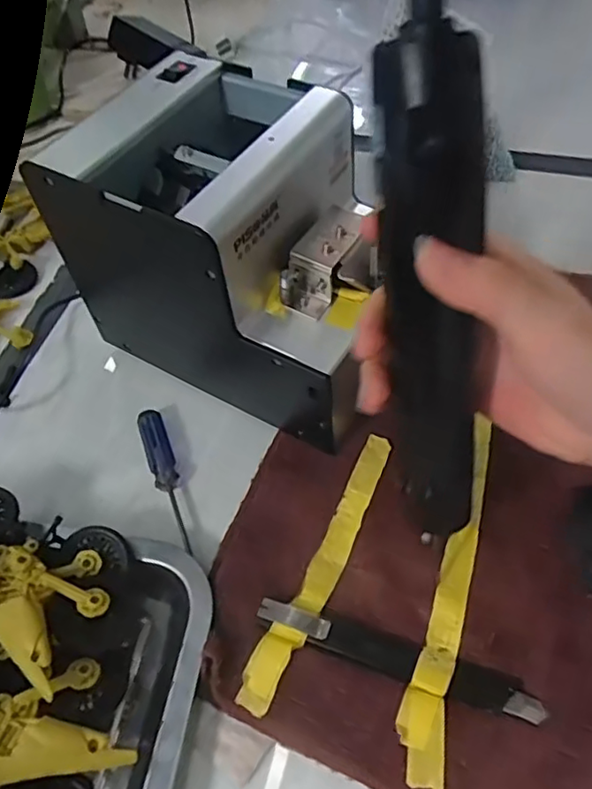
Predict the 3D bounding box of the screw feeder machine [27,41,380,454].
[{"bbox_3d":[-0.028,-0.083,0.360,0.173,0.145,0.122,26,59,20],"label":"screw feeder machine"}]

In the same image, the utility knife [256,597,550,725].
[{"bbox_3d":[0.047,0.124,0.290,0.135,0.009,0.018,15,56,13],"label":"utility knife"}]

